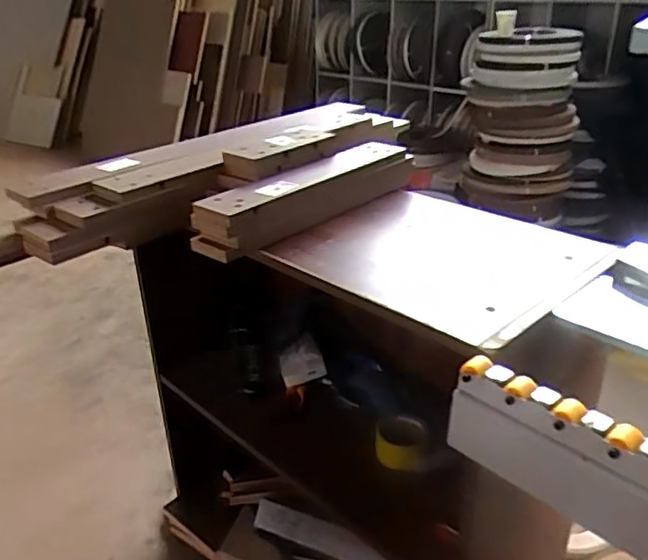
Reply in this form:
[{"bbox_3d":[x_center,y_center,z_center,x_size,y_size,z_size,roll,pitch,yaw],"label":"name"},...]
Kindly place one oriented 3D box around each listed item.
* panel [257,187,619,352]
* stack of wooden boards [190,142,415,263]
[{"bbox_3d":[0.164,-0.037,0.871,0.350,0.028,0.380,-25,35,-37],"label":"panel"},{"bbox_3d":[-0.015,-0.143,0.995,0.086,0.071,0.441,21,36,38],"label":"stack of wooden boards"}]

